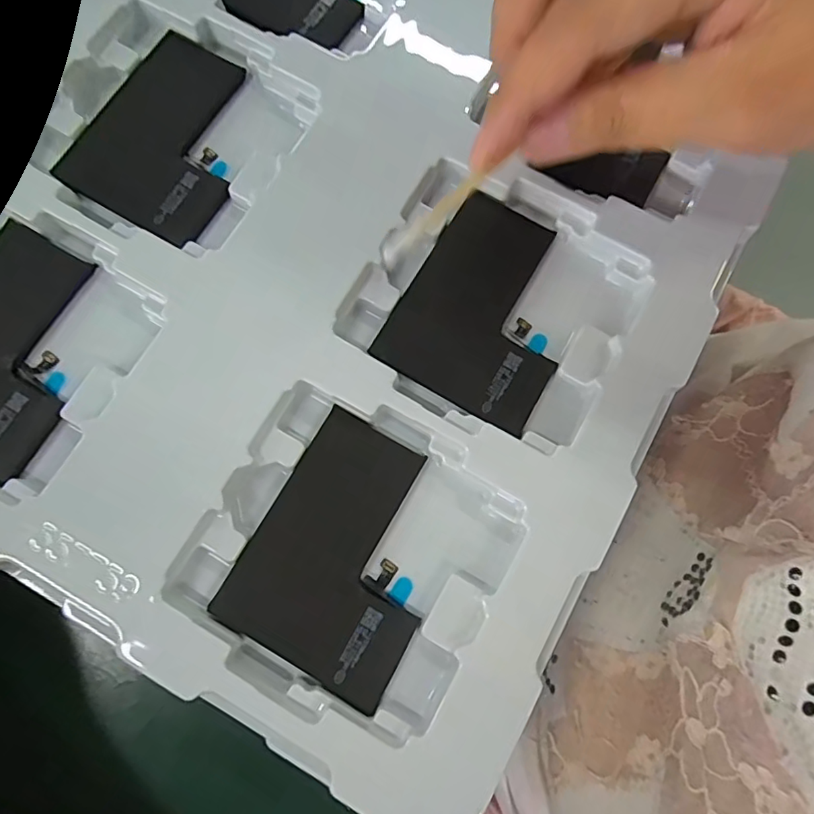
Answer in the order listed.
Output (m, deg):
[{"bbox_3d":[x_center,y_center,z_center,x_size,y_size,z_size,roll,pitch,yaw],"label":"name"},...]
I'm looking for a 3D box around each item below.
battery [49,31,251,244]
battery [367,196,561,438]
[{"bbox_3d":[-0.089,-0.105,0.208,0.063,0.004,0.078,29,78,4],"label":"battery"},{"bbox_3d":[0.031,-0.036,0.196,0.060,0.007,0.076,30,78,4],"label":"battery"}]

